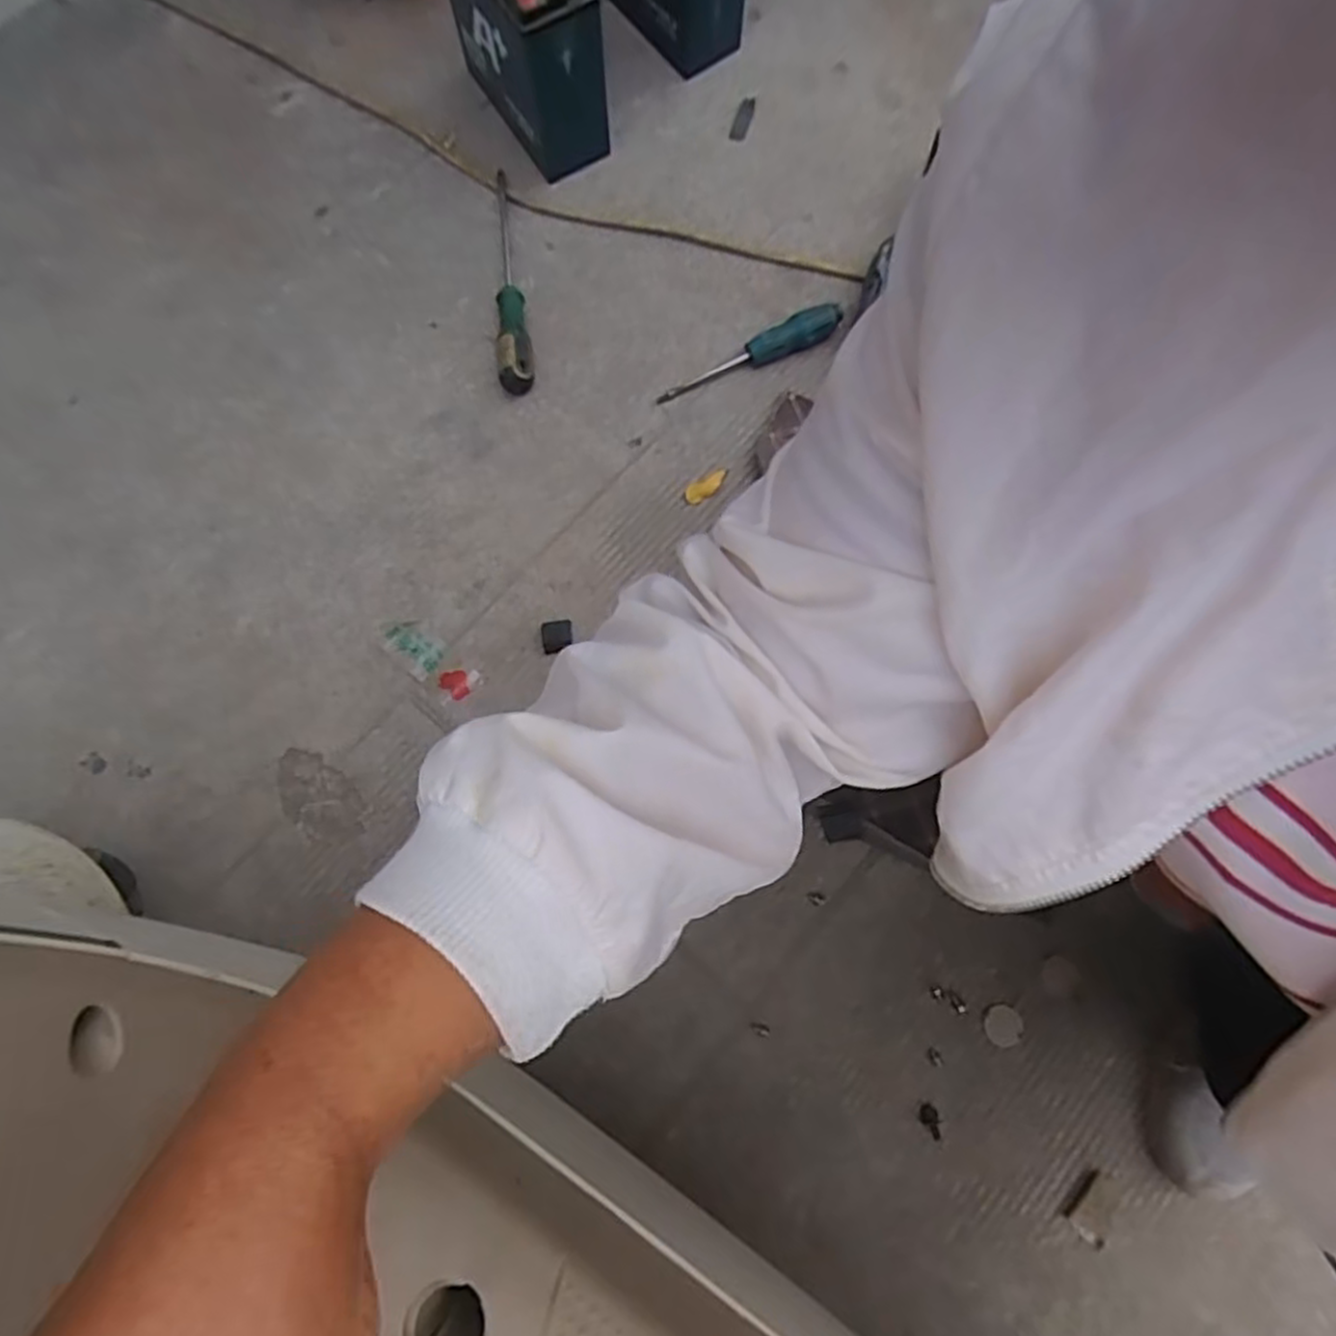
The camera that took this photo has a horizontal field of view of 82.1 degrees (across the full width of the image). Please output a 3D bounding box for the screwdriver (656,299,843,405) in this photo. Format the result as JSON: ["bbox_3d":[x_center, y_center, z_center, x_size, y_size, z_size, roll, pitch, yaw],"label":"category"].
[{"bbox_3d":[0.080,-0.304,0.739,0.193,0.029,0.027,-23,79,-6],"label":"screwdriver"}]

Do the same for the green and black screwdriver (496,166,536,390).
[{"bbox_3d":[-0.159,-0.392,0.745,0.032,0.033,0.255,-8,77,-3],"label":"green and black screwdriver"}]

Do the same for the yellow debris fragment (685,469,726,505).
[{"bbox_3d":[0.036,-0.170,0.719,0.043,0.010,0.016,-34,80,-8],"label":"yellow debris fragment"}]

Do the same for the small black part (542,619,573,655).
[{"bbox_3d":[-0.099,-0.028,0.681,0.027,0.013,0.028,-10,78,-3],"label":"small black part"}]

